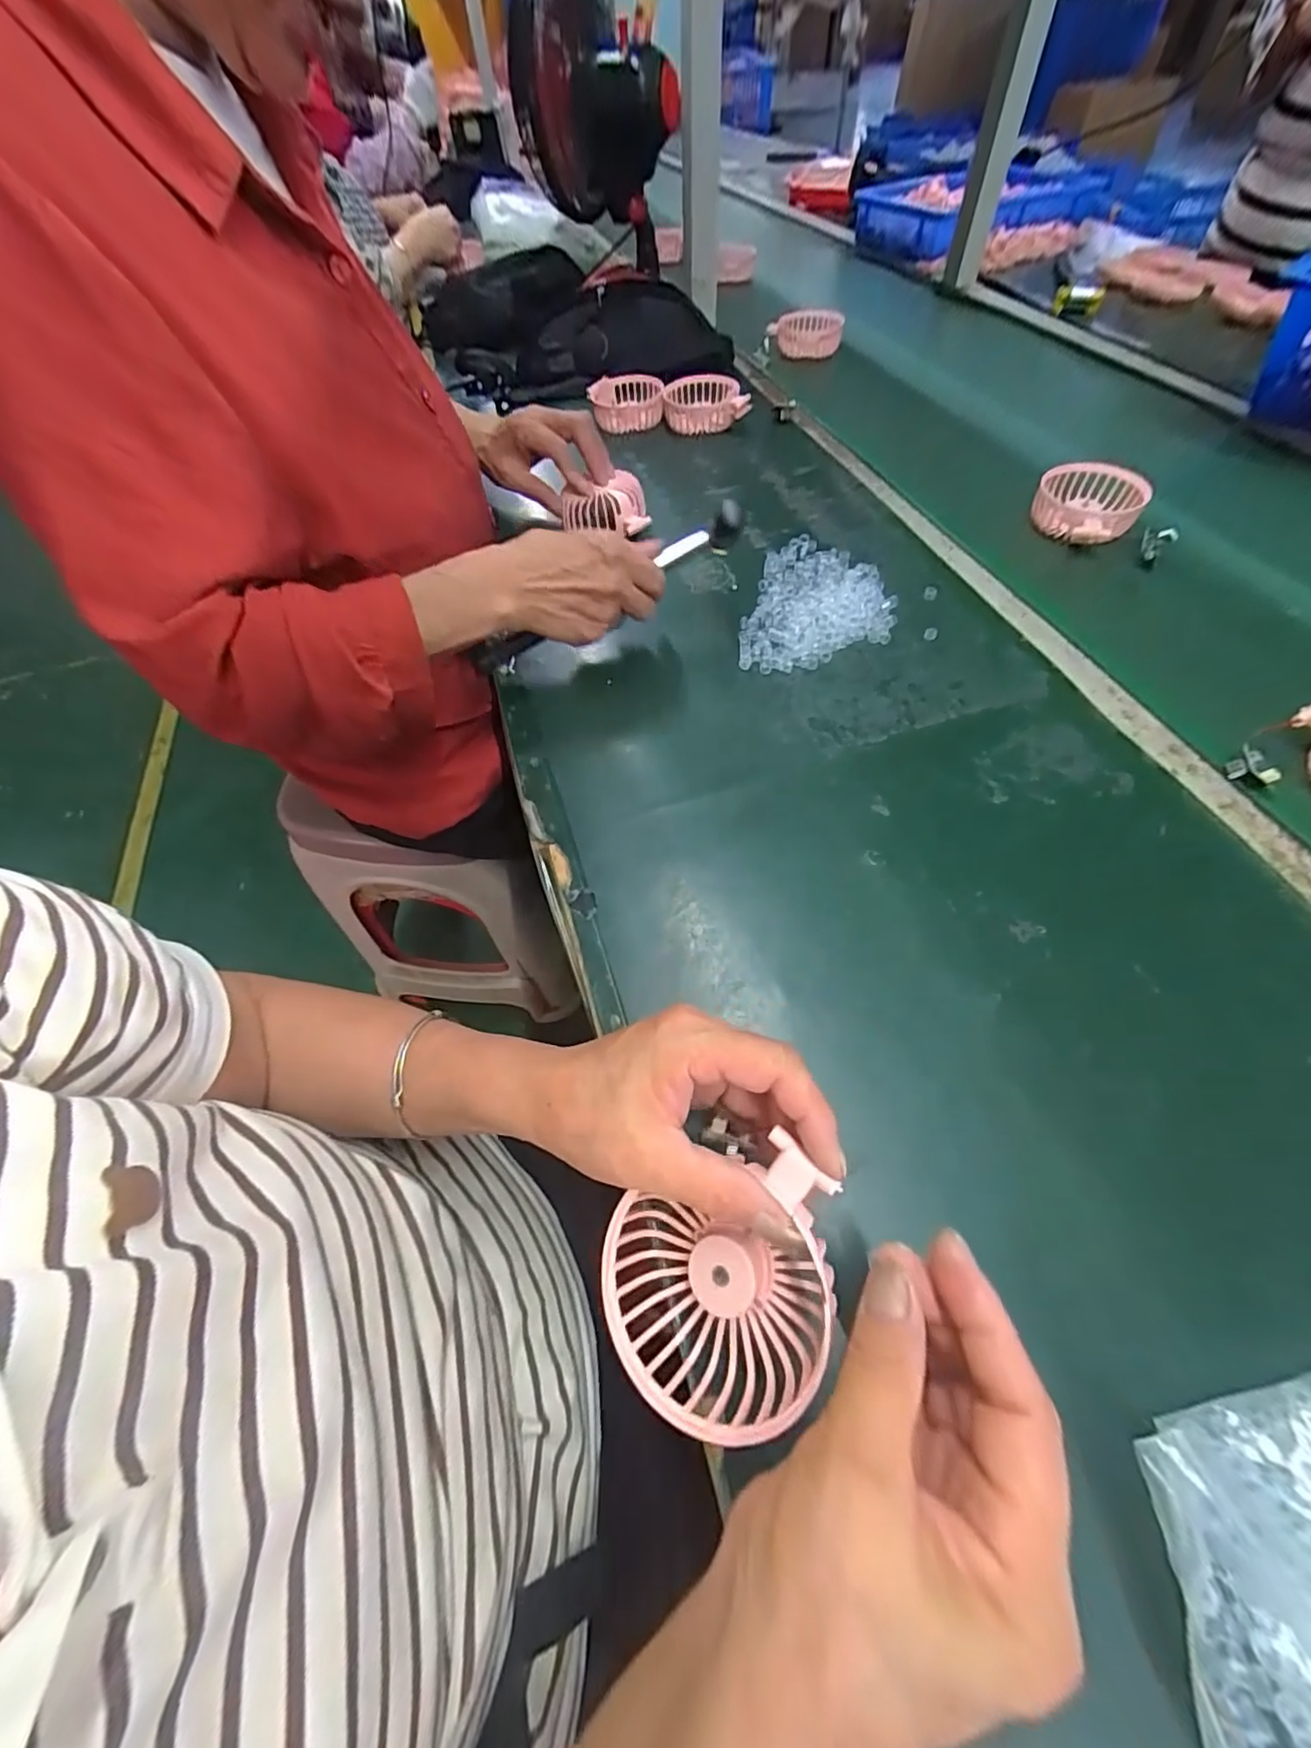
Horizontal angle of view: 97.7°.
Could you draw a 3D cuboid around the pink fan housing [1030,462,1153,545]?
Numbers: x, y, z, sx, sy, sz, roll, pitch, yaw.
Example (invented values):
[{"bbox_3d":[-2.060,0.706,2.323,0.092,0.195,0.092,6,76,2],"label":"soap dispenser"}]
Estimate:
[{"bbox_3d":[0.402,-0.344,0.535,0.087,0.033,0.102,26,64,19],"label":"pink fan housing"}]

